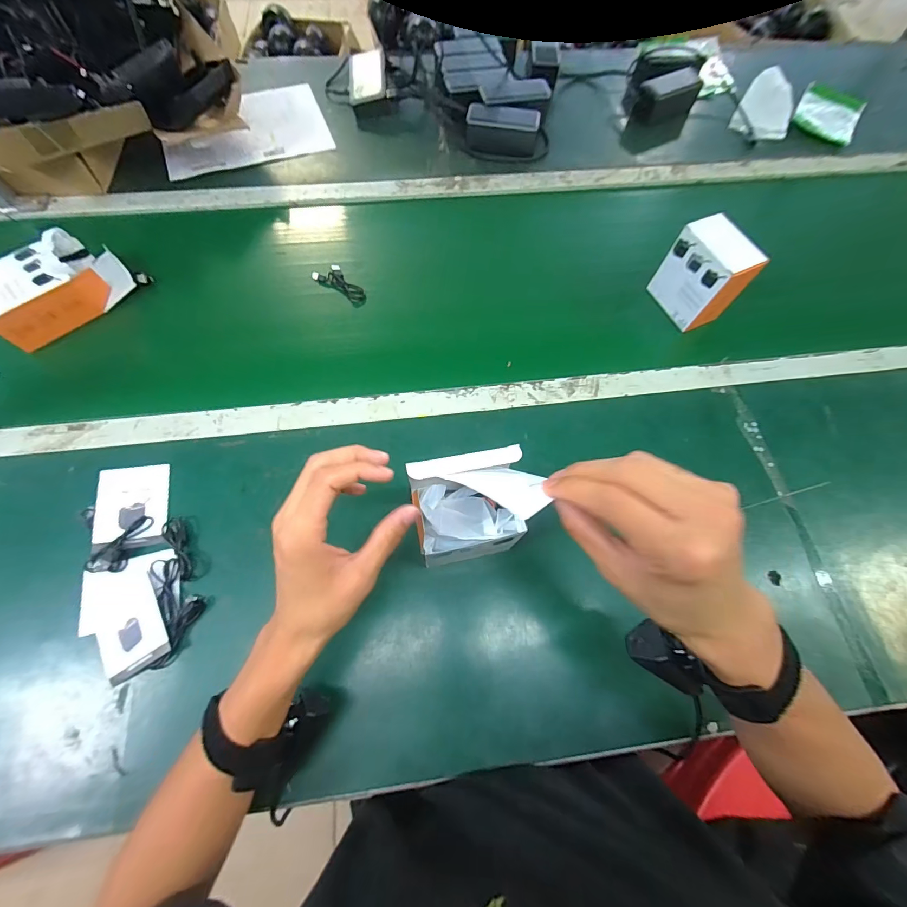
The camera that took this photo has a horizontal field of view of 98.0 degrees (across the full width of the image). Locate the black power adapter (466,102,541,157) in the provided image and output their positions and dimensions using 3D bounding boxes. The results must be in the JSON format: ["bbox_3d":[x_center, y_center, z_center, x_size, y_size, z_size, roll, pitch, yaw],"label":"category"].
[{"bbox_3d":[0.090,-0.588,0.720,0.131,0.047,0.052,1,68,-2],"label":"black power adapter"}]

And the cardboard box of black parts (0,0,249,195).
[{"bbox_3d":[-0.624,-0.671,0.653,0.395,0.190,0.503,-29,70,-13],"label":"cardboard box of black parts"}]

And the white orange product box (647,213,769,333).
[{"bbox_3d":[0.367,-0.263,0.579,0.061,0.112,0.106,-23,71,-11],"label":"white orange product box"}]

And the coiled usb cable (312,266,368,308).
[{"bbox_3d":[-0.176,-0.264,0.625,0.089,0.018,0.043,42,72,13],"label":"coiled usb cable"}]

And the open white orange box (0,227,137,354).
[{"bbox_3d":[-0.565,-0.239,0.556,0.096,0.067,0.170,42,72,13],"label":"open white orange box"}]

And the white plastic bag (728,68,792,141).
[{"bbox_3d":[0.664,-0.740,0.830,0.100,0.023,0.217,25,68,10],"label":"white plastic bag"}]

